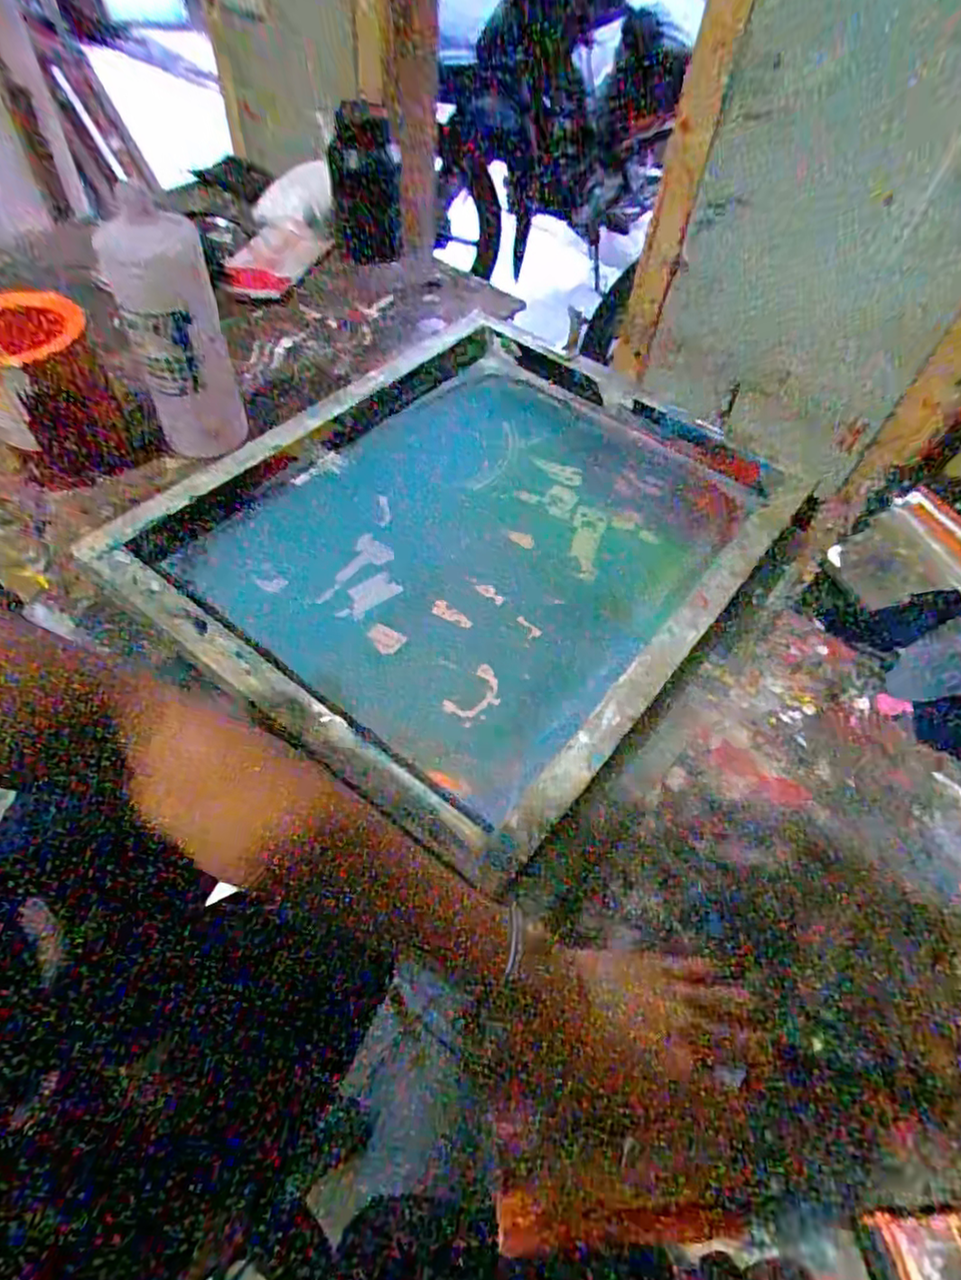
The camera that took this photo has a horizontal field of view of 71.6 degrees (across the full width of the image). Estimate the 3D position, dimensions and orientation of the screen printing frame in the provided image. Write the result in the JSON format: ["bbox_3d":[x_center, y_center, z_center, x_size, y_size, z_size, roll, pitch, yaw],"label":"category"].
[{"bbox_3d":[-0.002,-0.113,0.632,0.472,0.048,0.557,34,61,18],"label":"screen printing frame"}]

